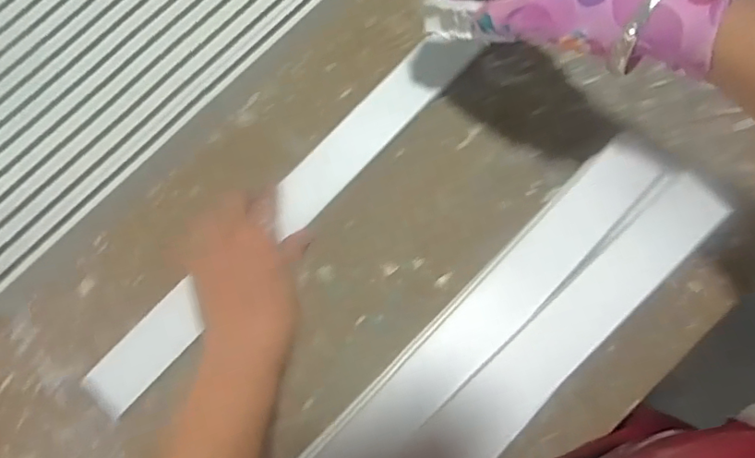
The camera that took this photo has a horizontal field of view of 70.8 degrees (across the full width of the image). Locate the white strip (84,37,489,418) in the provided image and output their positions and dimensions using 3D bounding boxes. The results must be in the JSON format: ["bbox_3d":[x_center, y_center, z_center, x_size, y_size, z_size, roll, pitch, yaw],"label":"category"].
[{"bbox_3d":[-0.071,-0.017,0.424,0.042,0.012,0.398,43,82,6],"label":"white strip"}]

